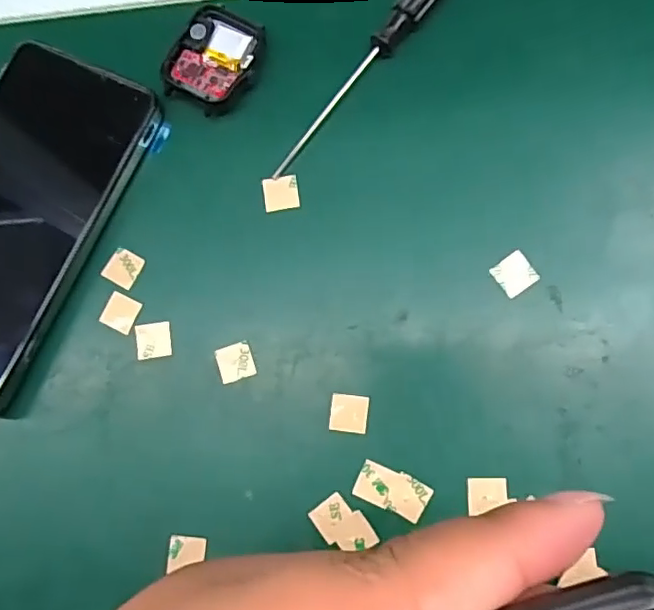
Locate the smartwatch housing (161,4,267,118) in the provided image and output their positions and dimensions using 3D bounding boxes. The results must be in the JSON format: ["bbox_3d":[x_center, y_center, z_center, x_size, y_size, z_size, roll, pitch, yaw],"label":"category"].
[{"bbox_3d":[-0.051,-0.112,0.267,0.041,0.011,0.045,32,87,9],"label":"smartwatch housing"}]

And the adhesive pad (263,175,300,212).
[{"bbox_3d":[-0.021,-0.050,0.260,0.015,0.004,0.015,-9,82,5],"label":"adhesive pad"}]

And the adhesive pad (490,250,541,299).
[{"bbox_3d":[0.079,-0.013,0.245,0.016,0.004,0.015,-35,80,1],"label":"adhesive pad"}]

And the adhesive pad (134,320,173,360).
[{"bbox_3d":[-0.077,0.016,0.256,0.016,0.004,0.016,-10,81,5],"label":"adhesive pad"}]

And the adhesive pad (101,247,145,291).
[{"bbox_3d":[-0.092,-0.017,0.261,0.014,0.004,0.015,28,86,9],"label":"adhesive pad"}]

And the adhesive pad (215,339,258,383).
[{"bbox_3d":[-0.040,0.025,0.251,0.015,0.004,0.015,-19,81,3],"label":"adhesive pad"}]

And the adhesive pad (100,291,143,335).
[{"bbox_3d":[-0.092,0.003,0.259,0.015,0.004,0.016,25,86,9],"label":"adhesive pad"}]

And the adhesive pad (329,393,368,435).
[{"bbox_3d":[0.009,0.045,0.243,0.015,0.004,0.015,6,83,7],"label":"adhesive pad"}]

